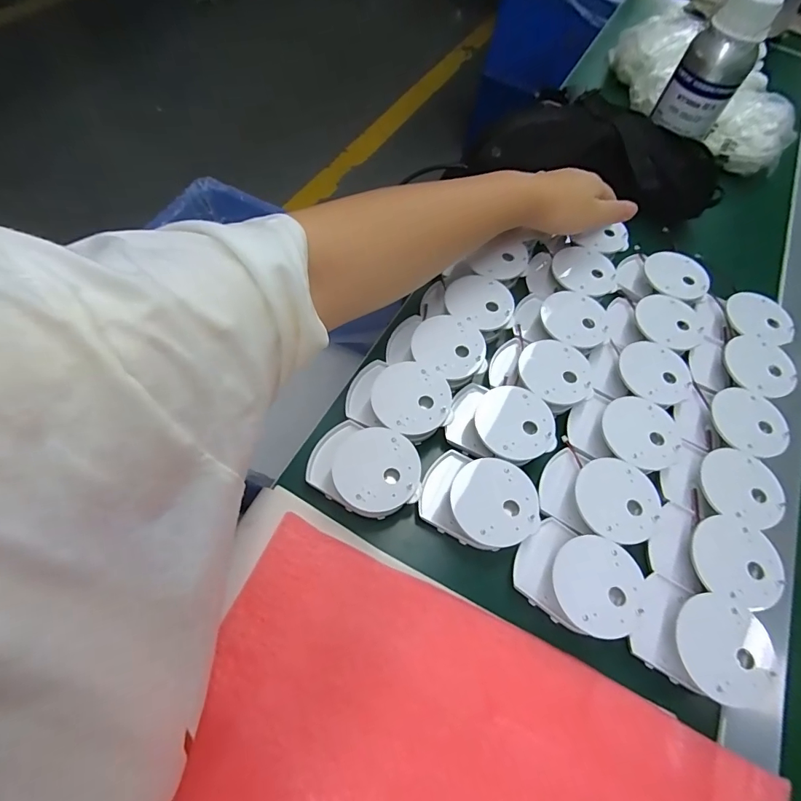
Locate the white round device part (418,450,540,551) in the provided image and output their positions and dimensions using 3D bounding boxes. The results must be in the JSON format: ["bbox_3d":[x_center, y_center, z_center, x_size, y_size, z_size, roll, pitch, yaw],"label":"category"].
[{"bbox_3d":[0.058,0.072,0.329,0.082,0.026,0.061,21,61,4],"label":"white round device part"}]

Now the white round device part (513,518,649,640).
[{"bbox_3d":[0.124,0.123,0.308,0.081,0.023,0.063,30,62,9],"label":"white round device part"}]

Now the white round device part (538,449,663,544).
[{"bbox_3d":[0.150,0.074,0.339,0.078,0.027,0.065,24,62,6],"label":"white round device part"}]

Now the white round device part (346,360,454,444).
[{"bbox_3d":[0.000,-0.001,0.361,0.083,0.028,0.061,25,62,7],"label":"white round device part"}]

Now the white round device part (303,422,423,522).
[{"bbox_3d":[-0.025,0.051,0.334,0.084,0.028,0.062,25,62,6],"label":"white round device part"}]

